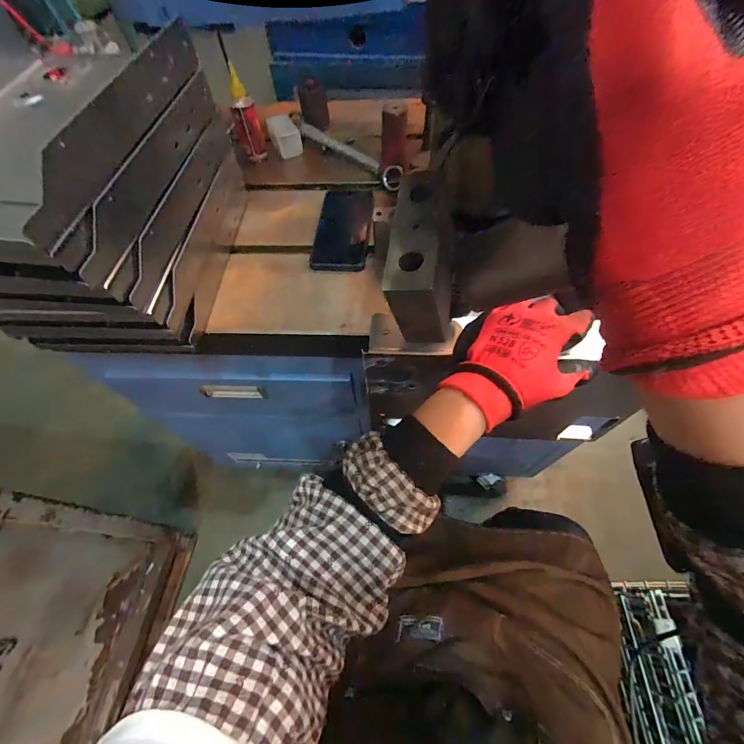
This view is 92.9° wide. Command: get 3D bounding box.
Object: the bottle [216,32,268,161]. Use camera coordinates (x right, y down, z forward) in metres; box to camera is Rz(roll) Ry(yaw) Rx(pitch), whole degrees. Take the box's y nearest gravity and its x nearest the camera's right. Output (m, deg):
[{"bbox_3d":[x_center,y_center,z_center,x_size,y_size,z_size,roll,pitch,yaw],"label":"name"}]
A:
[{"bbox_3d":[-0.212,-0.431,0.585,0.043,0.170,0.042,-16,60,-7],"label":"bottle"}]

